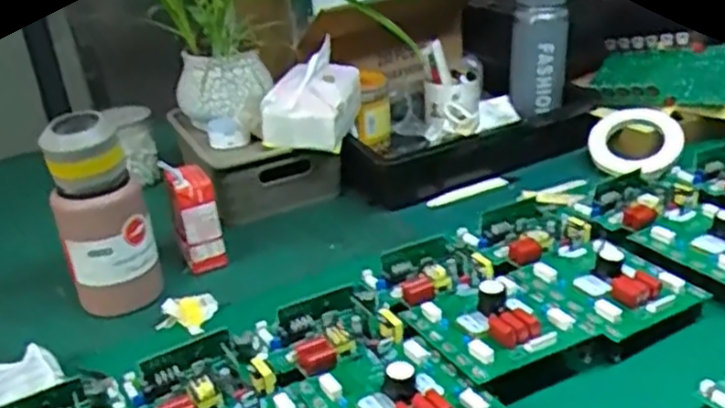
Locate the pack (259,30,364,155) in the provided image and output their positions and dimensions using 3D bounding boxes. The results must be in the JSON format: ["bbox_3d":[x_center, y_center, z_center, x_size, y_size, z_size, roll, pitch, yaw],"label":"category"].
[{"bbox_3d":[-0.064,-0.141,0.942,0.104,0.089,0.155,1,28,12],"label":"pack"}]

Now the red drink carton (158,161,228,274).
[{"bbox_3d":[-0.189,0.016,0.820,0.050,0.123,0.049,-14,28,-17],"label":"red drink carton"}]

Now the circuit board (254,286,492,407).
[{"bbox_3d":[0.003,0.142,0.595,0.132,0.036,0.209,-20,31,-26],"label":"circuit board"}]

